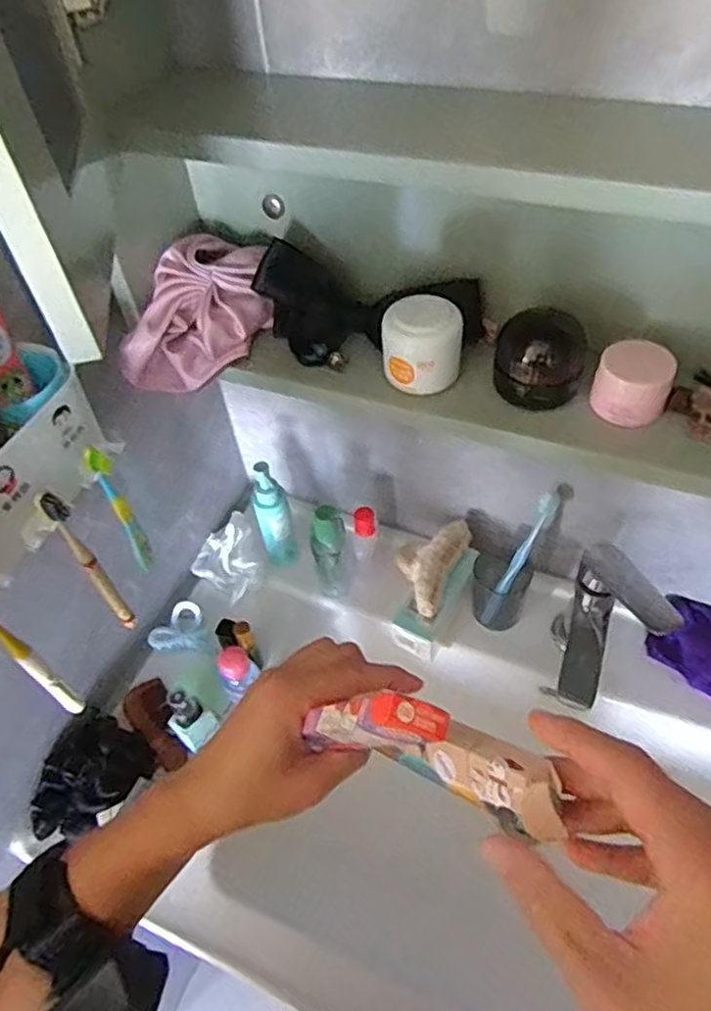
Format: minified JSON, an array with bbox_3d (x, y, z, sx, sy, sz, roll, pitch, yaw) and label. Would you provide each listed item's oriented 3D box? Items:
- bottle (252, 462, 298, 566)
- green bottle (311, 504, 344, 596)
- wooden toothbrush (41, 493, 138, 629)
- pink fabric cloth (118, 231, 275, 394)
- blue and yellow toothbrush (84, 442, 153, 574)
[{"bbox_3d":[-0.093,0.015,0.775,0.042,0.151,0.038,-12,51,-4],"label":"bottle"},{"bbox_3d":[-0.027,0.056,0.734,0.034,0.144,0.027,-12,51,-4],"label":"green bottle"},{"bbox_3d":[-0.200,0.047,0.512,0.019,0.168,0.011,-27,53,-15],"label":"wooden toothbrush"},{"bbox_3d":[-0.128,-0.152,0.553,0.078,0.083,0.129,25,58,23],"label":"pink fabric cloth"},{"bbox_3d":[-0.182,0.007,0.523,0.016,0.139,0.013,-22,52,-12],"label":"blue and yellow toothbrush"}]

